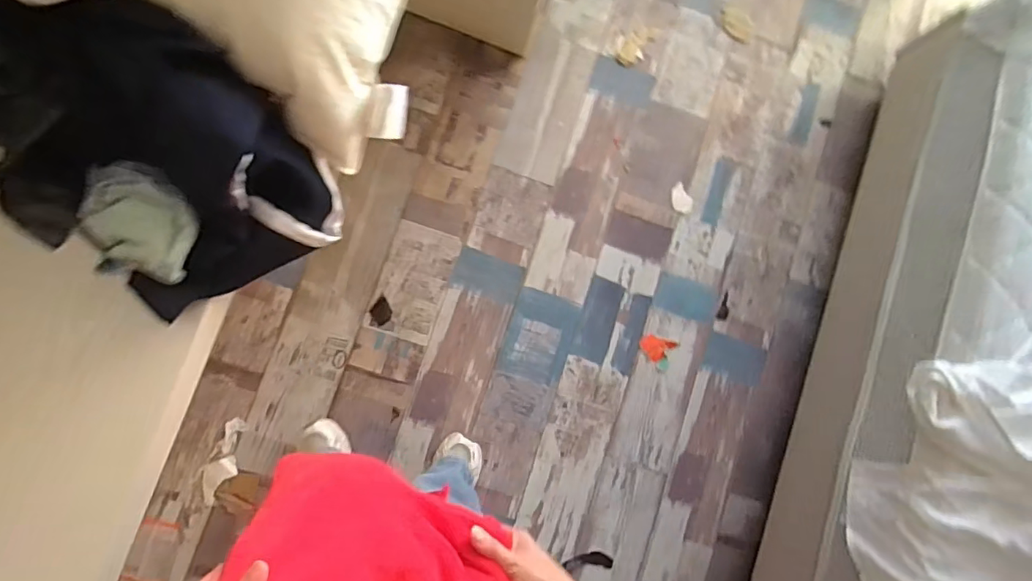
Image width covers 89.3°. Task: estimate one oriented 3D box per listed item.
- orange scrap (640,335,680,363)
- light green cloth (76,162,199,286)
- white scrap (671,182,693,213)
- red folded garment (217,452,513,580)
[{"bbox_3d":[0.367,0.139,1.340,0.084,0.004,0.070,-36,90,-8],"label":"orange scrap"},{"bbox_3d":[-0.349,-0.060,0.490,0.094,0.046,0.105,19,84,-4],"label":"light green cloth"},{"bbox_3d":[0.435,-0.241,1.377,0.051,0.008,0.081,-29,89,-8],"label":"white scrap"},{"bbox_3d":[-0.108,0.256,0.467,0.270,0.175,0.101,24,88,-4],"label":"red folded garment"}]

